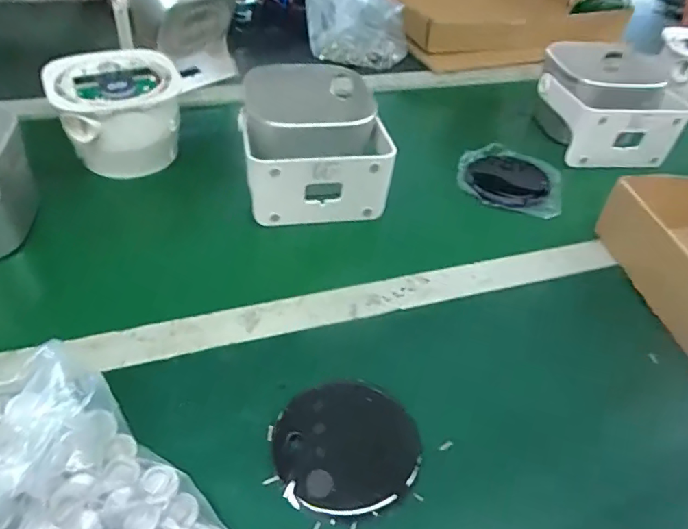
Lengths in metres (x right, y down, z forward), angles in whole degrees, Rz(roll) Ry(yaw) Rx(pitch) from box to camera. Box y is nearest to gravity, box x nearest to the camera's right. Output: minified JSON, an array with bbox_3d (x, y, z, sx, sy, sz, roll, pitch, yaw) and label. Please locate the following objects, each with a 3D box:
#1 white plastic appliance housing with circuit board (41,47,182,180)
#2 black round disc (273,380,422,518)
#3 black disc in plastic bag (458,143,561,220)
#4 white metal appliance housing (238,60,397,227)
[{"bbox_3d":[-0.264,-0.178,0.618,0.143,0.101,0.129,-18,49,-23],"label":"white plastic appliance housing with circuit board"},{"bbox_3d":[0.000,0.128,0.375,0.098,0.008,0.098,3,43,-3],"label":"black round disc"},{"bbox_3d":[0.210,-0.111,0.658,0.123,0.011,0.132,14,44,9],"label":"black disc in plastic bag"},{"bbox_3d":[-0.037,-0.150,0.600,0.151,0.100,0.182,-5,45,-11],"label":"white metal appliance housing"}]

